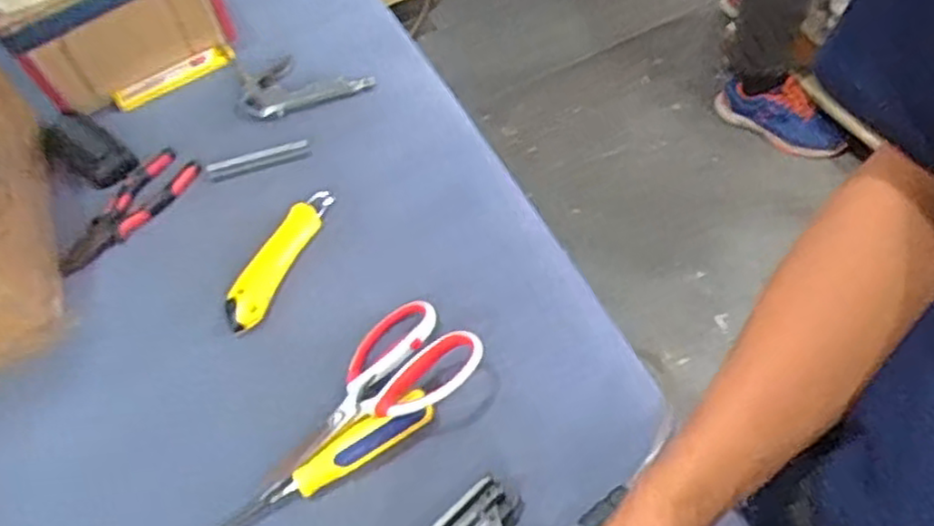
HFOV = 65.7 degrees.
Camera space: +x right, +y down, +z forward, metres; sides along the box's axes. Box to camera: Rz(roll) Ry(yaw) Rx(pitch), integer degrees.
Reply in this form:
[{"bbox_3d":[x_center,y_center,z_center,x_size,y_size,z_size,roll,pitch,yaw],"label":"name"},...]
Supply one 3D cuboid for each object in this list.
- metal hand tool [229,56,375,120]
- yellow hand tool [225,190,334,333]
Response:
[{"bbox_3d":[-0.175,-0.195,0.777,0.139,0.027,0.071,-13,56,-2],"label":"metal hand tool"},{"bbox_3d":[-0.169,-0.010,0.651,0.031,0.016,0.155,17,60,17],"label":"yellow hand tool"}]

